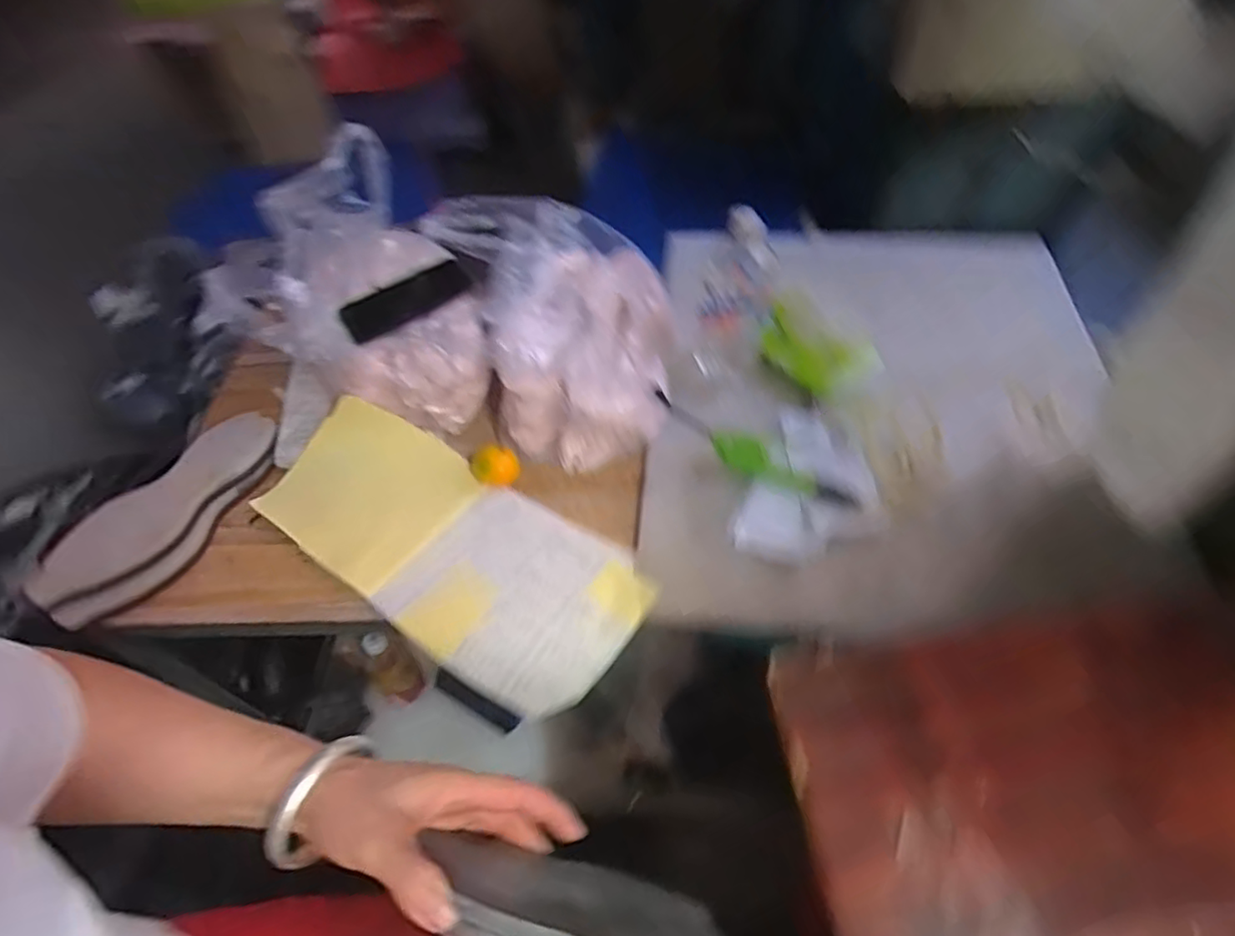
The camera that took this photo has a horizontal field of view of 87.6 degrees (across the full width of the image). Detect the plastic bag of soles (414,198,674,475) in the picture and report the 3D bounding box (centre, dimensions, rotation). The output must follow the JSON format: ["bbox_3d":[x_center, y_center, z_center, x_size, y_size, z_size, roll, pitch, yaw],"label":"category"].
[{"bbox_3d":[-0.078,-0.185,0.879,0.247,0.197,0.390,-16,52,-19],"label":"plastic bag of soles"}]

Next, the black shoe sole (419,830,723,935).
[{"bbox_3d":[-0.018,0.244,0.349,0.169,0.098,0.024,20,81,-2],"label":"black shoe sole"}]

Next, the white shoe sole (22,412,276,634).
[{"bbox_3d":[-0.529,0.052,0.761,0.139,0.043,0.295,32,67,21],"label":"white shoe sole"}]

